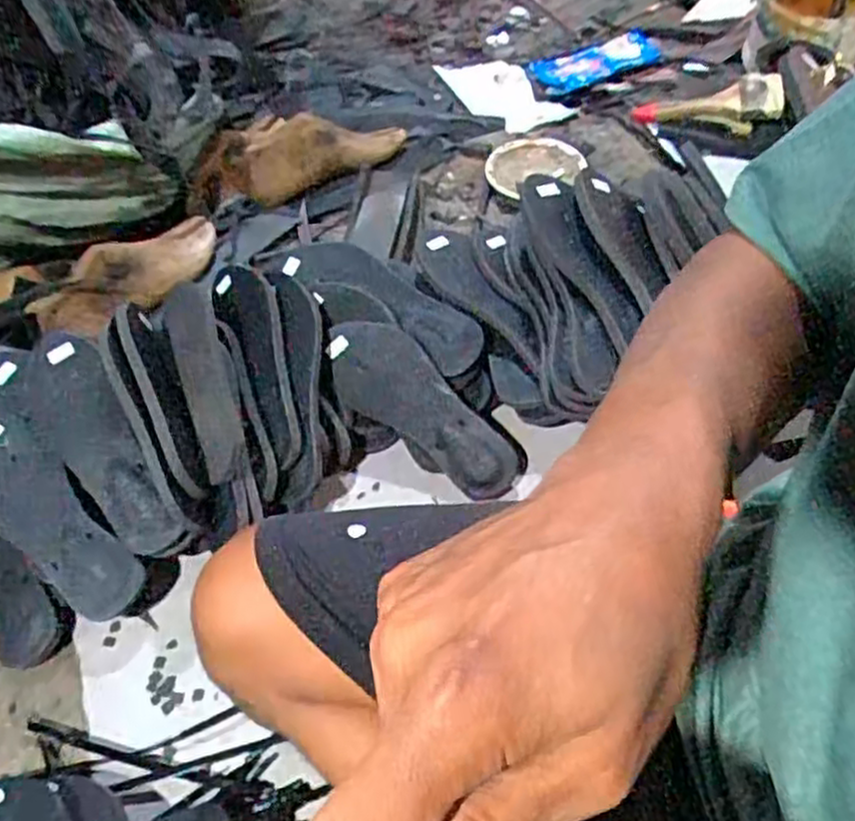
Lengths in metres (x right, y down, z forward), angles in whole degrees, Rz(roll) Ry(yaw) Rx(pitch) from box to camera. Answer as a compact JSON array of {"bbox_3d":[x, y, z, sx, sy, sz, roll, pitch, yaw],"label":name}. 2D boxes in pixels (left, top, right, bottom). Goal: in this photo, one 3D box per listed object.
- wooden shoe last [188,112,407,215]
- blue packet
[{"bbox_3d":[-0.172,-0.345,1.007,0.313,0.087,0.094,-19,57,-9],"label":"wooden shoe last"},{"bbox_3d":[0.272,-0.562,1.177,0.218,0.009,0.112,-23,57,-11],"label":"blue packet"}]

